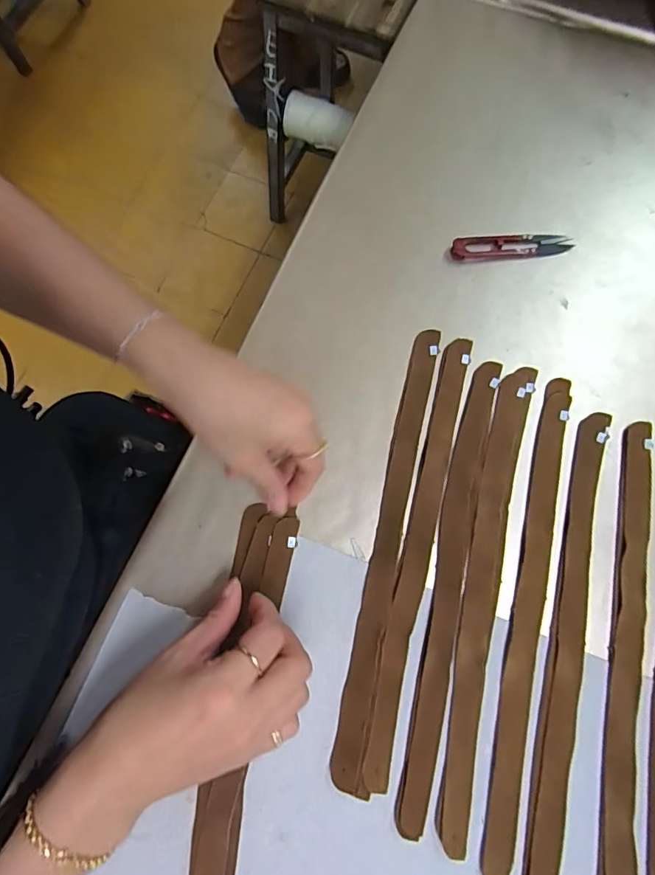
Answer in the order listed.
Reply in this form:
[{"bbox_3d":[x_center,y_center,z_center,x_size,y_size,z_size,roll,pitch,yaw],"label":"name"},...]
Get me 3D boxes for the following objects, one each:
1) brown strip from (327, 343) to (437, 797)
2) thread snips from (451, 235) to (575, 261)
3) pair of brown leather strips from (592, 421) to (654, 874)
[{"bbox_3d":[0.044,0.071,0.340,0.027,0.005,0.322,10,76,4],"label":"brown strip"},{"bbox_3d":[0.156,-0.161,0.400,0.099,0.006,0.020,-3,75,1],"label":"thread snips"},{"bbox_3d":[0.201,0.144,0.319,0.027,0.004,0.319,11,76,5],"label":"pair of brown leather strips"}]

